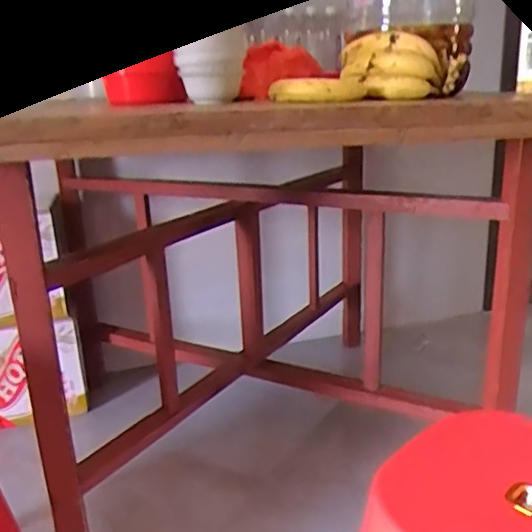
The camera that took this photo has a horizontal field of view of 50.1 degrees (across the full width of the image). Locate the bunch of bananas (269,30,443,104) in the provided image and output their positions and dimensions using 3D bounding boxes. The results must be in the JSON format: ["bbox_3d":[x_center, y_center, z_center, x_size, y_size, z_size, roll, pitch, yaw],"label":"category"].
[{"bbox_3d":[0.139,-0.309,0.895,0.192,0.093,0.196,14,24,43],"label":"bunch of bananas"}]

